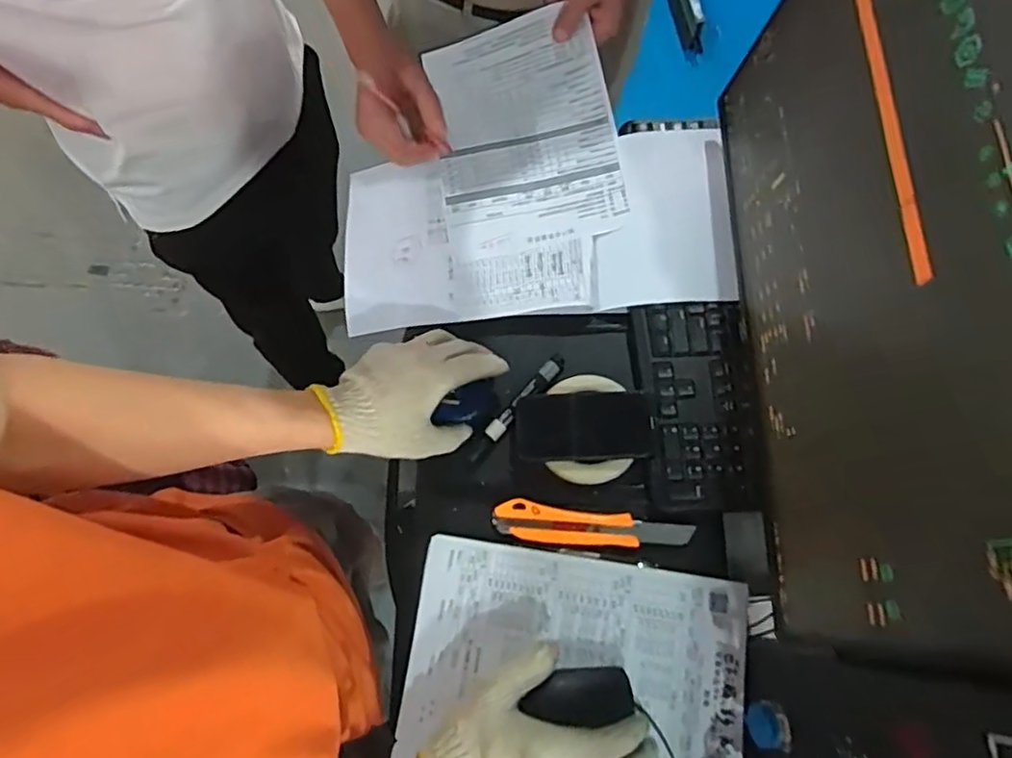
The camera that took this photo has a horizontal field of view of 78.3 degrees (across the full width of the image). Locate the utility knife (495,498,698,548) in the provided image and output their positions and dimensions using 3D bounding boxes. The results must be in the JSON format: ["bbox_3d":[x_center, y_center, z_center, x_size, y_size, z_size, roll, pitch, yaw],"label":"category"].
[{"bbox_3d":[0.080,0.142,0.588,0.181,0.010,0.037,7,72,3],"label":"utility knife"}]

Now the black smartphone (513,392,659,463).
[{"bbox_3d":[0.077,0.047,0.607,0.130,0.009,0.066,-3,71,4],"label":"black smartphone"}]

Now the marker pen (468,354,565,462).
[{"bbox_3d":[0.011,0.026,0.627,0.017,0.018,0.137,42,77,13],"label":"marker pen"}]

